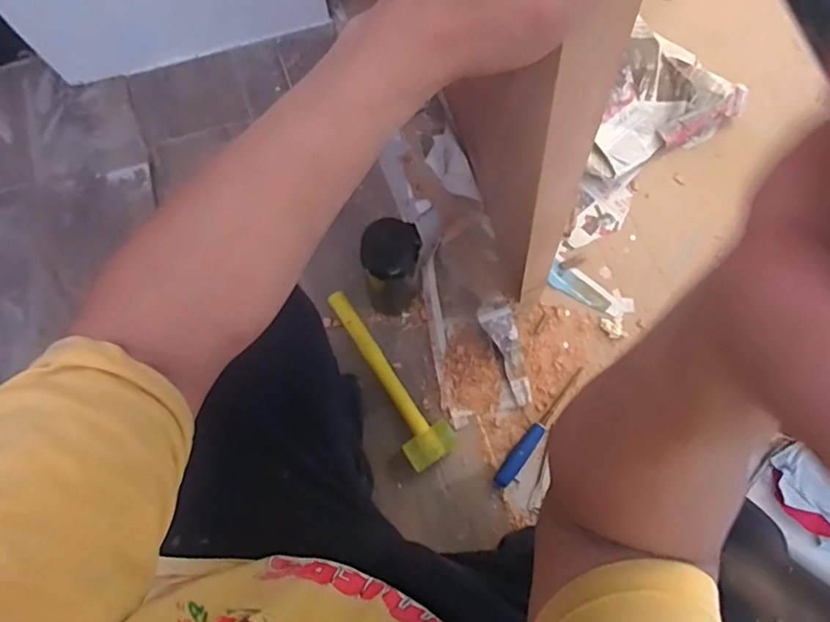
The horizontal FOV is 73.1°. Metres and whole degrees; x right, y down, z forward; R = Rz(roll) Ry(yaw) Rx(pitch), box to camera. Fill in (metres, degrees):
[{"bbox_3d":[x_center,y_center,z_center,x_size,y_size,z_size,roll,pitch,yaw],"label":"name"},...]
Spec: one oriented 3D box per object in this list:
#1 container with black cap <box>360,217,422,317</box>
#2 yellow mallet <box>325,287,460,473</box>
[{"bbox_3d":[-0.032,-0.053,0.841,0.078,0.256,0.071,8,77,2],"label":"container with black cap"},{"bbox_3d":[-0.052,0.107,0.908,0.077,0.046,0.312,-35,78,-6],"label":"yellow mallet"}]

